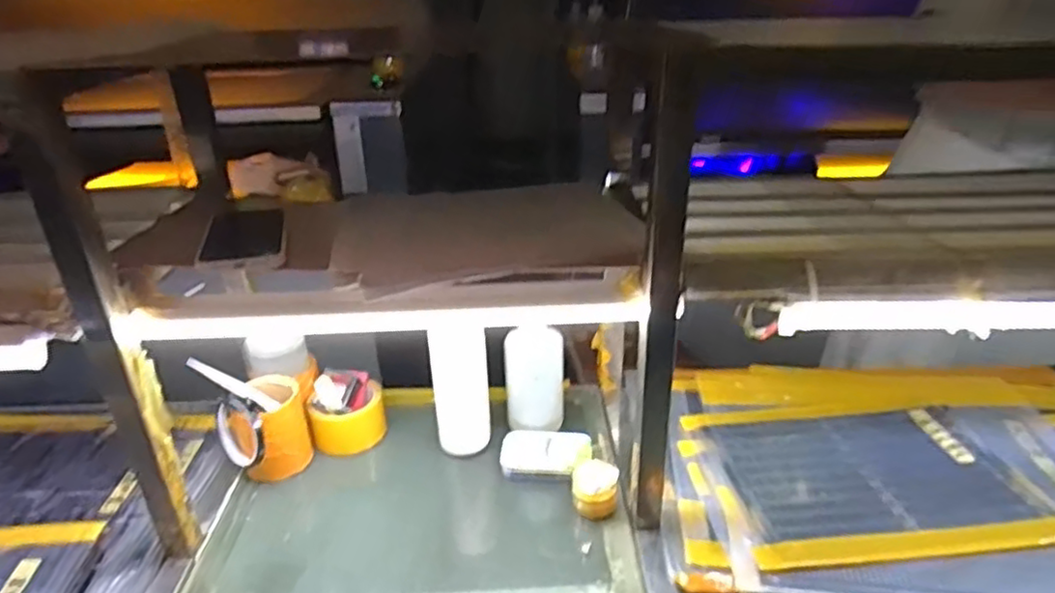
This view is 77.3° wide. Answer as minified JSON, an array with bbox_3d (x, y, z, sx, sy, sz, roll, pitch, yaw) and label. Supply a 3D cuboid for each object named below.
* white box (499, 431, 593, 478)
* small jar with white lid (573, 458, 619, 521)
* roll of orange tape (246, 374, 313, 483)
[{"bbox_3d":[0.025,0.203,0.847,0.115,0.023,0.067,-1,27,2],"label":"white box"},{"bbox_3d":[0.079,0.225,0.775,0.053,0.050,0.053,2,27,8],"label":"small jar with white lid"},{"bbox_3d":[-0.326,0.170,0.838,0.072,0.120,0.079,15,32,27],"label":"roll of orange tape"}]

